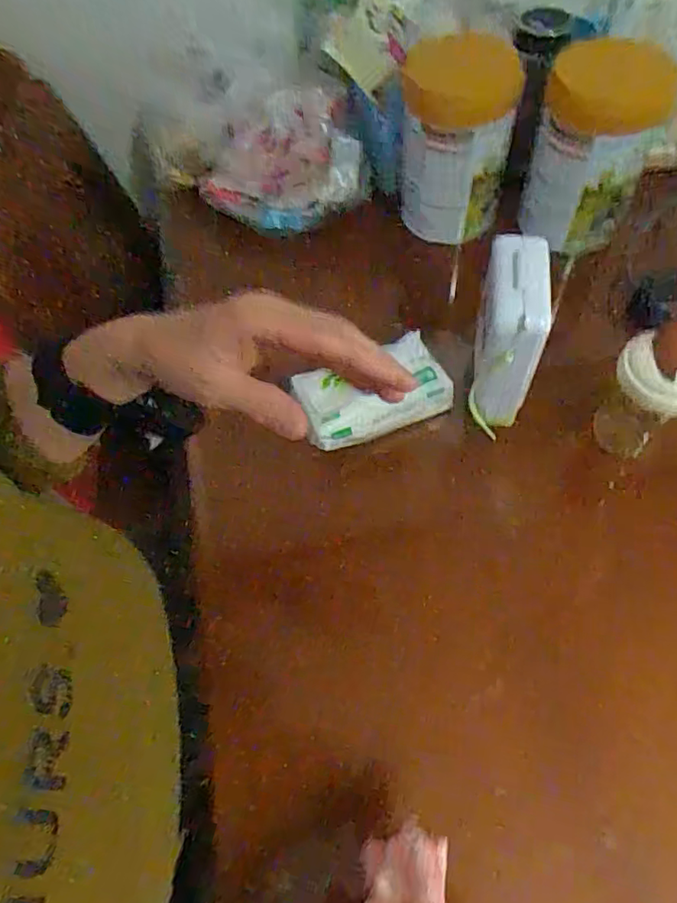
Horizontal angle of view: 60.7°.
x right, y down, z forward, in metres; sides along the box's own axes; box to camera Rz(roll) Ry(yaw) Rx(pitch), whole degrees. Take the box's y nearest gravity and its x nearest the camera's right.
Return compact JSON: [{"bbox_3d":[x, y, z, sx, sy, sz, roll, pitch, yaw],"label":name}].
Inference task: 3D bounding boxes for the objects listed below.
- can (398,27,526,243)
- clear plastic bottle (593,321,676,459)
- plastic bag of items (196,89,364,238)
[{"bbox_3d":[0.139,-0.381,0.714,0.127,0.184,0.143,2,62,5],"label":"can"},{"bbox_3d":[0.284,-0.042,0.547,0.075,0.158,0.082,-41,67,-17],"label":"clear plastic bottle"},{"bbox_3d":[-0.076,-0.378,0.753,0.225,0.116,0.133,4,62,6],"label":"plastic bag of items"}]

